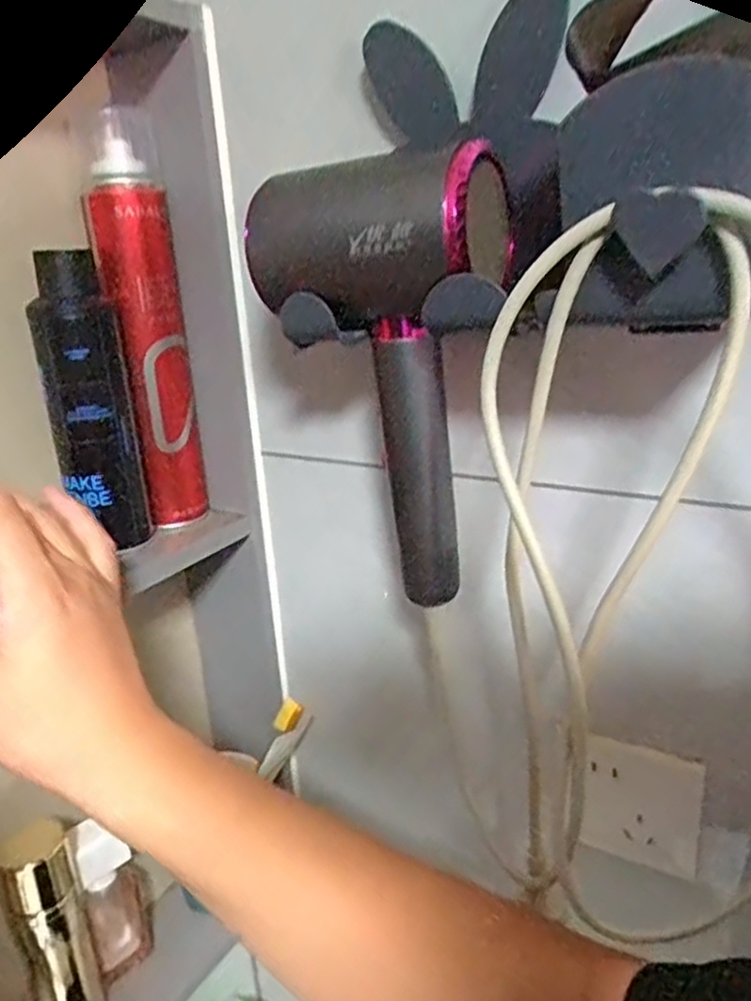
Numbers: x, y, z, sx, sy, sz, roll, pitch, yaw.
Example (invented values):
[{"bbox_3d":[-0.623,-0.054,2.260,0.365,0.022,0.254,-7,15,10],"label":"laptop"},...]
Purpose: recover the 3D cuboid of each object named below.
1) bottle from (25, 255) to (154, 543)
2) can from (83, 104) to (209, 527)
[{"bbox_3d":[-0.184,-0.061,0.461,0.034,0.182,0.043,12,26,40],"label":"bottle"},{"bbox_3d":[-0.150,-0.112,0.484,0.045,0.261,0.044,-9,20,-11],"label":"can"}]

